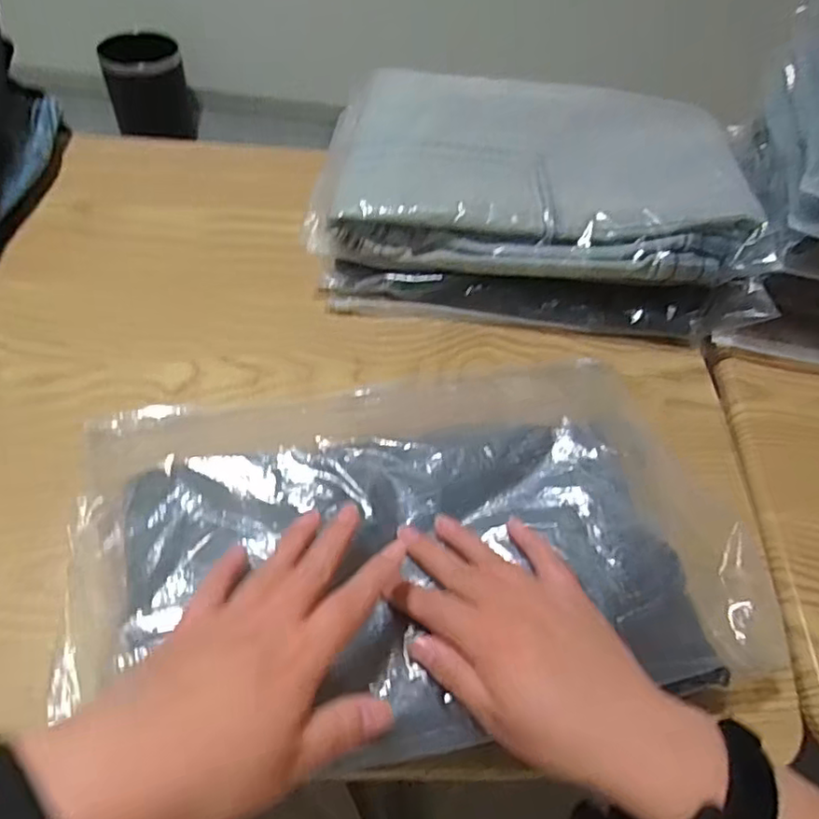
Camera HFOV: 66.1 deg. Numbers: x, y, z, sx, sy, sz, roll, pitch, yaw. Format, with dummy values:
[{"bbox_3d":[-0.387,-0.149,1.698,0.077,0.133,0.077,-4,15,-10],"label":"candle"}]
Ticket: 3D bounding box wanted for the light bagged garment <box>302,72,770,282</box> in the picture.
[{"bbox_3d":[0.105,-0.212,0.557,0.348,0.054,0.221,7,52,-1],"label":"light bagged garment"}]

